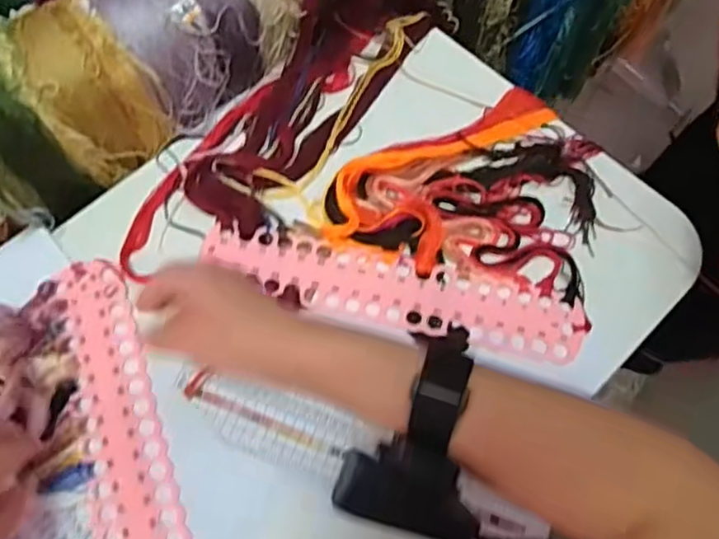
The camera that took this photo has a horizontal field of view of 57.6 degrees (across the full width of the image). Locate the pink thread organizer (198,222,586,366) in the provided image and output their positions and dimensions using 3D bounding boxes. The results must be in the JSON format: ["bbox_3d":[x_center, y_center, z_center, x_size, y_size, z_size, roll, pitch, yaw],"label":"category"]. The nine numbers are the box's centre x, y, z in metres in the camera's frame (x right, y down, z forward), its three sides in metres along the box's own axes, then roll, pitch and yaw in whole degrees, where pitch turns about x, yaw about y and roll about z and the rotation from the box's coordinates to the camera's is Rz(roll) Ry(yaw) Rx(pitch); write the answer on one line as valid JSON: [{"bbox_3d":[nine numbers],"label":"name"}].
[{"bbox_3d":[0.022,0.018,0.505,0.292,0.006,0.055,14,73,5],"label":"pink thread organizer"}]

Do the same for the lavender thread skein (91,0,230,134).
[{"bbox_3d":[-0.166,-0.184,0.541,0.104,0.093,0.063,41,72,14],"label":"lavender thread skein"}]

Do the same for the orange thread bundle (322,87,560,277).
[{"bbox_3d":[0.063,-0.091,0.540,0.103,0.025,0.215,36,71,12],"label":"orange thread bundle"}]

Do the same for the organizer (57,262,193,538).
[{"bbox_3d":[-0.161,0.127,0.454,0.057,0.009,0.286,-17,69,-9],"label":"organizer"}]

